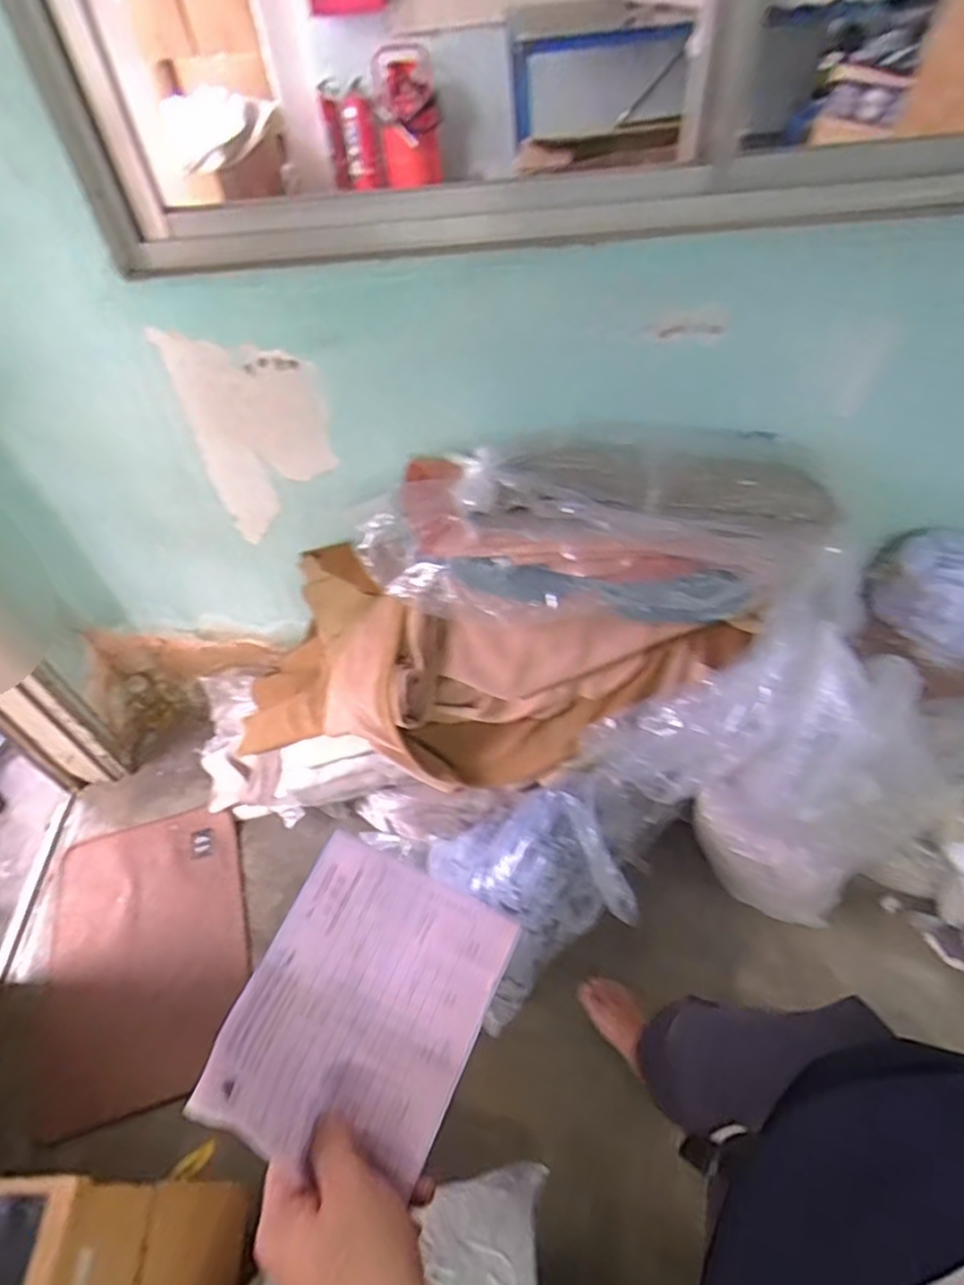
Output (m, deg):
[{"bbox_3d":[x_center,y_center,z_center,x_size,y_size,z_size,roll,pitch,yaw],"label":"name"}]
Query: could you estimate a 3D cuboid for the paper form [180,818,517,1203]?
[{"bbox_3d":[-0.076,0.219,0.412,0.142,0.062,0.169,18,54,20],"label":"paper form"}]

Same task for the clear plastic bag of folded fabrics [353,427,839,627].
[{"bbox_3d":[0.197,-0.201,1.121,0.768,0.232,0.247,-5,49,1],"label":"clear plastic bag of folded fabrics"}]

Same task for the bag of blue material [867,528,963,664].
[{"bbox_3d":[0.962,-0.095,1.346,0.194,0.192,0.290,-36,56,-23],"label":"bag of blue material"}]

